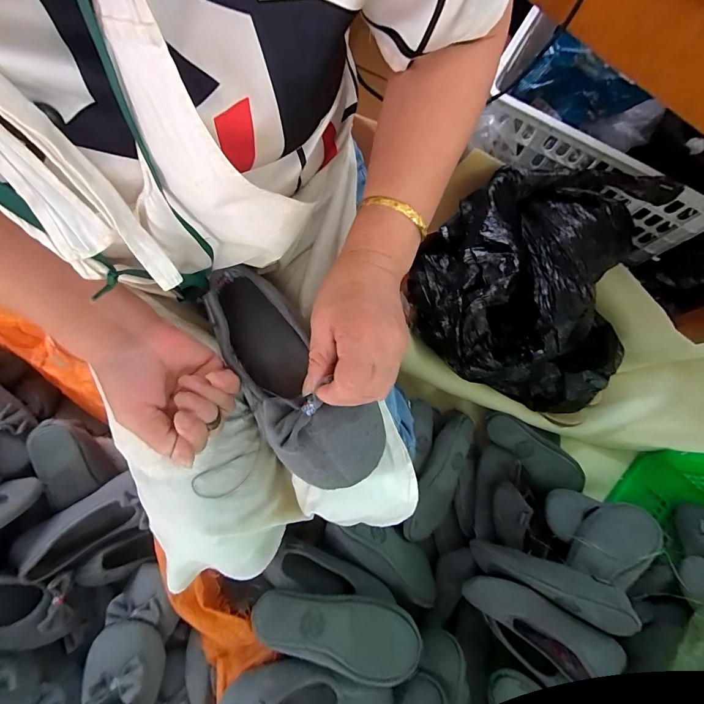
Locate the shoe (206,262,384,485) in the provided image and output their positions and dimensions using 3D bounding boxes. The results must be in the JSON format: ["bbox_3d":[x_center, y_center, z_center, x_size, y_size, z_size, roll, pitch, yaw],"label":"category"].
[{"bbox_3d":[-0.056,0.021,0.316,0.081,0.057,0.206,-36,73,-7],"label":"shoe"}]

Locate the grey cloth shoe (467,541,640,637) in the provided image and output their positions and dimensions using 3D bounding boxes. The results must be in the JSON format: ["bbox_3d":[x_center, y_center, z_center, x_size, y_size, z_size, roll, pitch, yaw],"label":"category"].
[{"bbox_3d":[0.319,0.377,0.596,0.244,0.044,0.062,10,77,33],"label":"grey cloth shoe"}]

